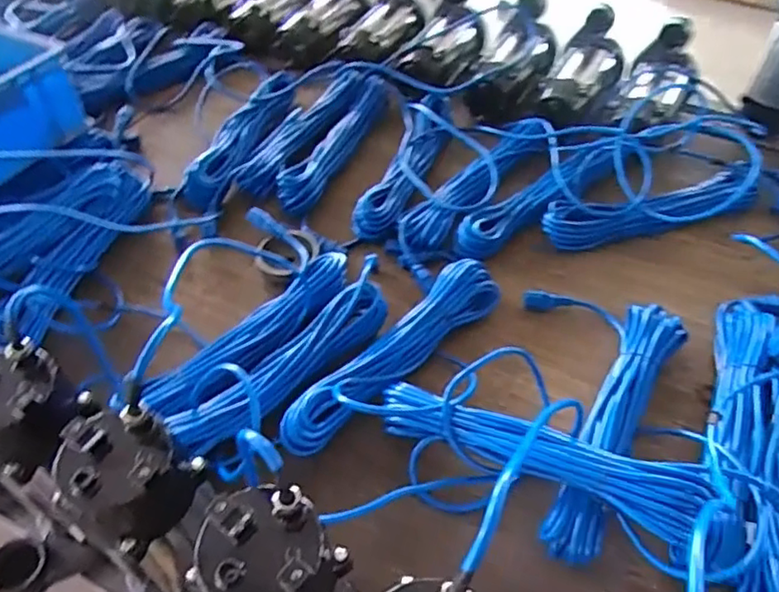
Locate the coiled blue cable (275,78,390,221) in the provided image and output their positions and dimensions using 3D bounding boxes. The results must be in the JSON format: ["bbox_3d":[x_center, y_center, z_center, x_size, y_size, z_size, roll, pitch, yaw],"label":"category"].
[{"bbox_3d":[-0.090,-0.260,1.038,0.076,0.046,0.353,17,52,16],"label":"coiled blue cable"}]

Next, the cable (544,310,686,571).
[{"bbox_3d":[0.262,0.138,0.677,0.074,0.044,0.351,22,53,20],"label":"cable"}]

